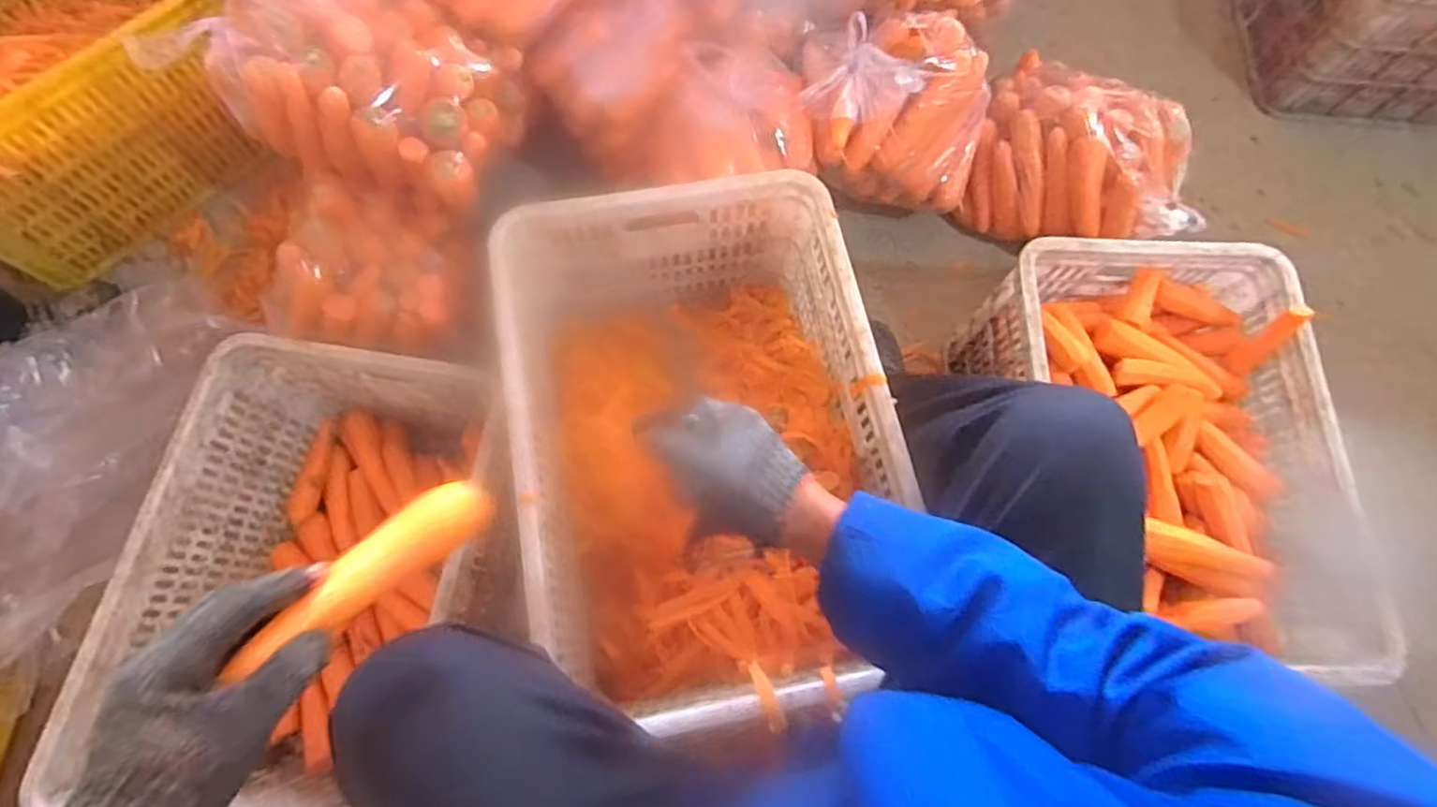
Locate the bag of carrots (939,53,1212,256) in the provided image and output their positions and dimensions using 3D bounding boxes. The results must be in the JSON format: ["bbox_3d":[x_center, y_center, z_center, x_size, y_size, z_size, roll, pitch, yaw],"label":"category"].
[{"bbox_3d":[0.589,-0.396,1.079,0.332,0.203,0.263,20,72,4],"label":"bag of carrots"}]

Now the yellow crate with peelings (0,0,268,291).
[{"bbox_3d":[-1.015,-0.508,1.029,0.362,0.276,0.513,39,75,10],"label":"yellow crate with peelings"}]

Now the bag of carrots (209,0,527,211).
[{"bbox_3d":[-0.434,-0.411,0.817,0.298,0.184,0.221,12,72,1],"label":"bag of carrots"}]

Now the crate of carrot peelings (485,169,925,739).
[{"bbox_3d":[-0.028,0.052,0.834,0.418,0.258,0.584,-9,73,-5],"label":"crate of carrot peelings"}]

